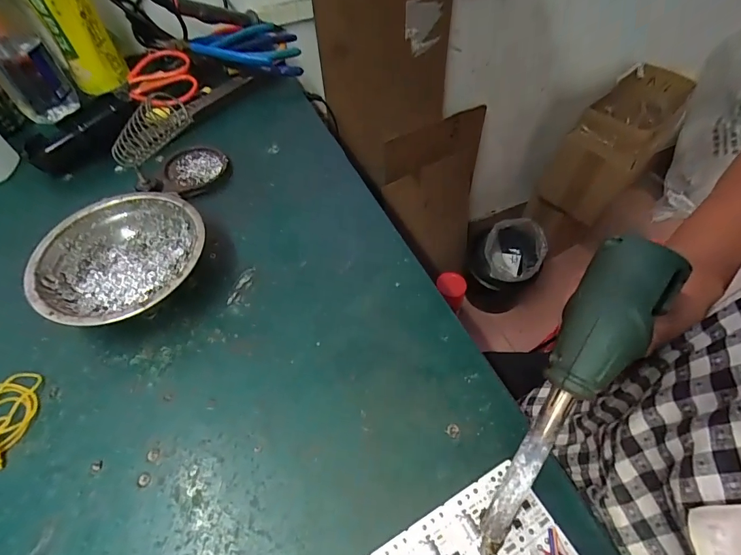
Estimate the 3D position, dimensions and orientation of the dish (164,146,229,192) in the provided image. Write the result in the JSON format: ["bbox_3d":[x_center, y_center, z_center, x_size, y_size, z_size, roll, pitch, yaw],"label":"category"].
[{"bbox_3d":[-0.180,-0.112,0.410,0.062,0.013,0.060,-1,54,1],"label":"dish"}]

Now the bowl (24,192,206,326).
[{"bbox_3d":[-0.192,-0.009,0.319,0.123,0.043,0.117,-1,54,1],"label":"bowl"}]

